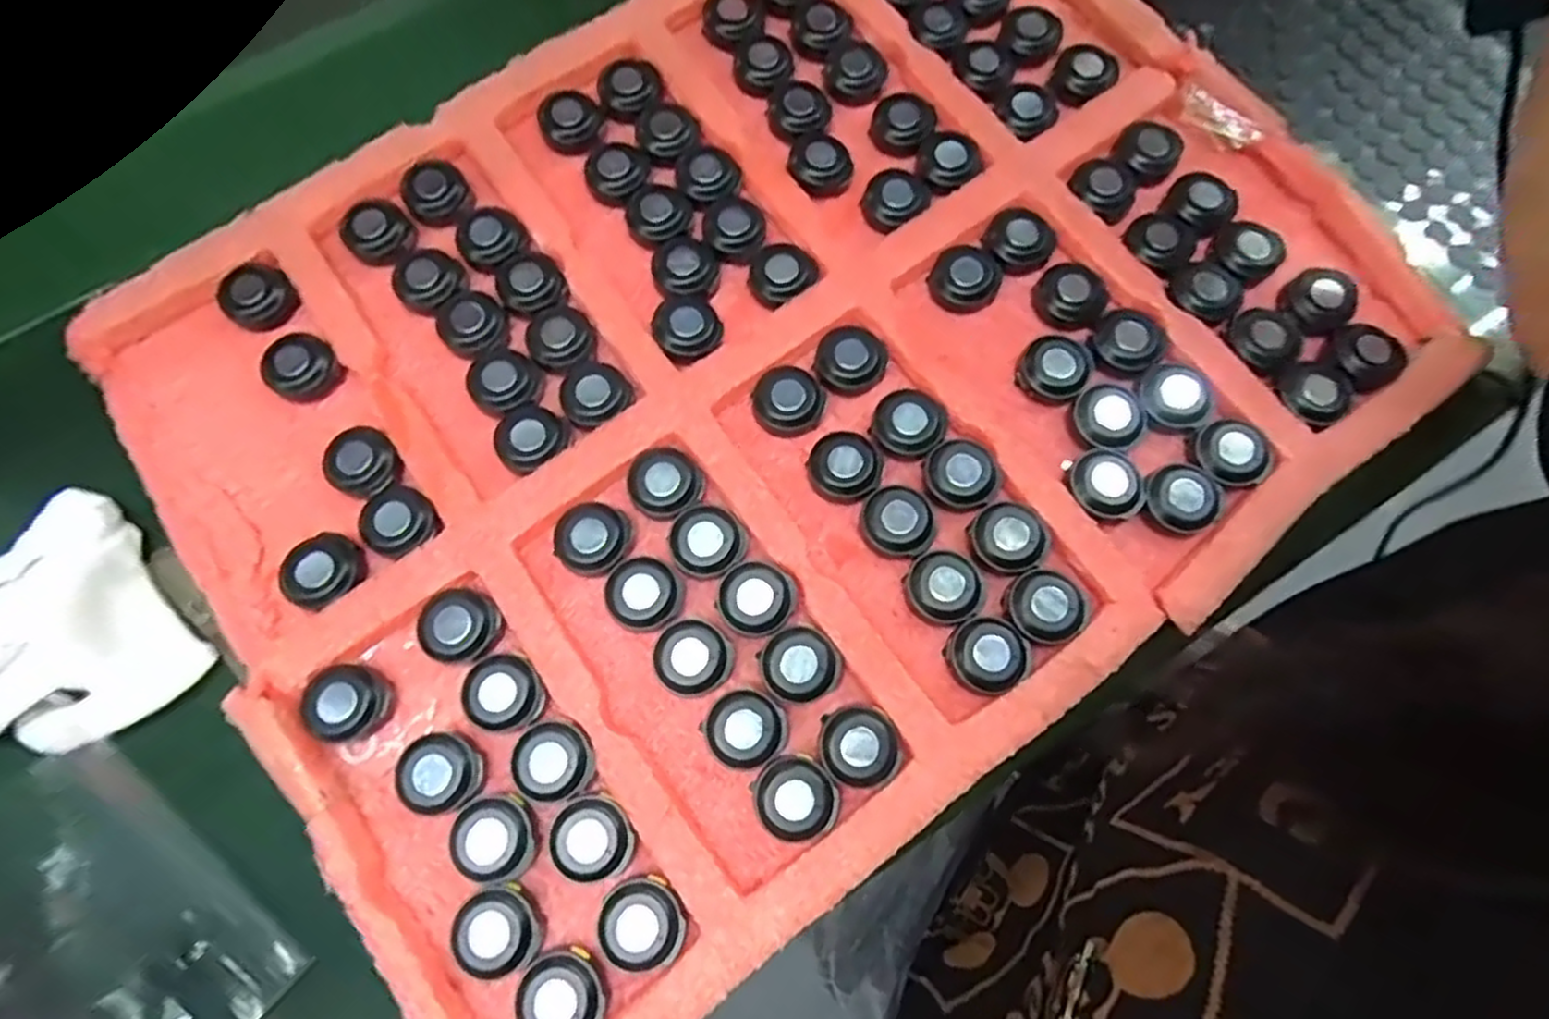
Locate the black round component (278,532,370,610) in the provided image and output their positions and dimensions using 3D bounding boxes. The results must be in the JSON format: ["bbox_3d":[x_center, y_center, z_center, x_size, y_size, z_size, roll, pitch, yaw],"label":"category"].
[{"bbox_3d":[-0.178,0.024,0.289,0.029,0.011,0.025,-41,79,-10],"label":"black round component"}]

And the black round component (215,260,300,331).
[{"bbox_3d":[-0.229,-0.095,0.323,0.028,0.011,0.029,0,75,0],"label":"black round component"}]

